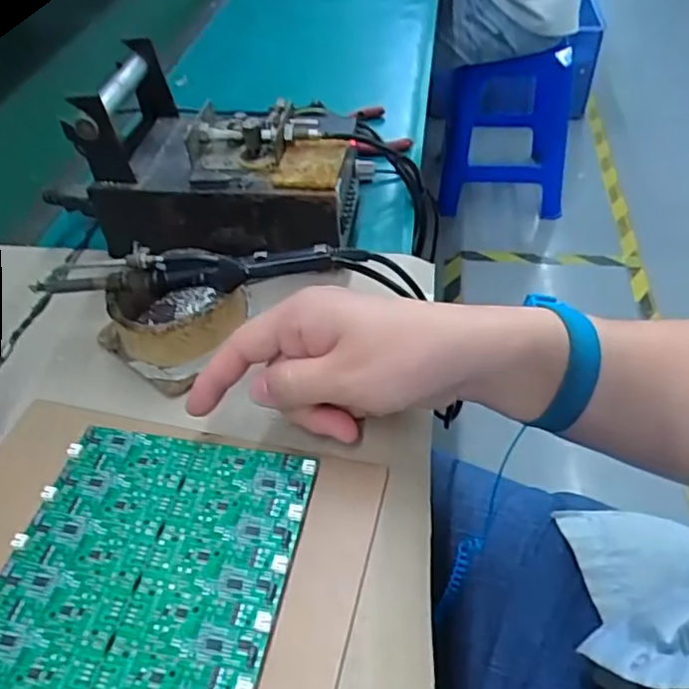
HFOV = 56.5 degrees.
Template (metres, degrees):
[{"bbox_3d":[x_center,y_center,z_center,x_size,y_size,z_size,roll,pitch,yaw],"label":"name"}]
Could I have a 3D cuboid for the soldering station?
[{"bbox_3d":[-0.093,-0.145,0.474,0.201,0.097,0.126,1,46,5],"label":"soldering station"}]

